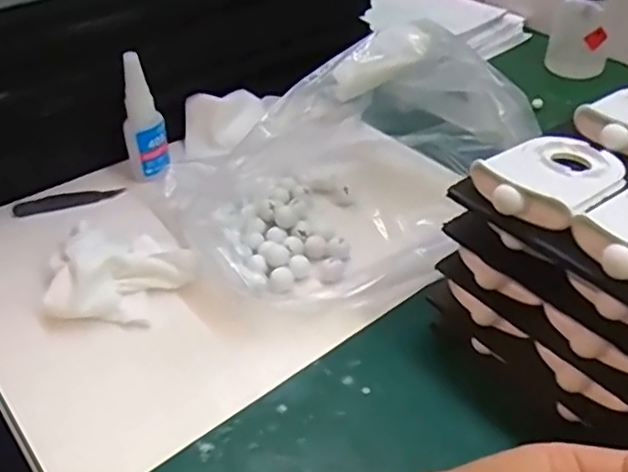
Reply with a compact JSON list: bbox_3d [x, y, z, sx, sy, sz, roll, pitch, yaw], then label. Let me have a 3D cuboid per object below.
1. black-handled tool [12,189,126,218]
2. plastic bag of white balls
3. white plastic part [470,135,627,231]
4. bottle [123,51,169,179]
[{"bbox_3d":[-0.192,-0.028,0.495,0.081,0.011,0.013,-13,41,-13],"label":"black-handled tool"},{"bbox_3d":[0.046,-0.066,0.460,0.147,0.121,0.284,28,48,31],"label":"plastic bag of white balls"},{"bbox_3d":[0.127,-0.035,0.336,0.090,0.016,0.061,-32,49,-32],"label":"white plastic part"},{"bbox_3d":[-0.136,-0.093,0.500,0.032,0.095,0.027,-11,41,-11],"label":"bottle"}]

